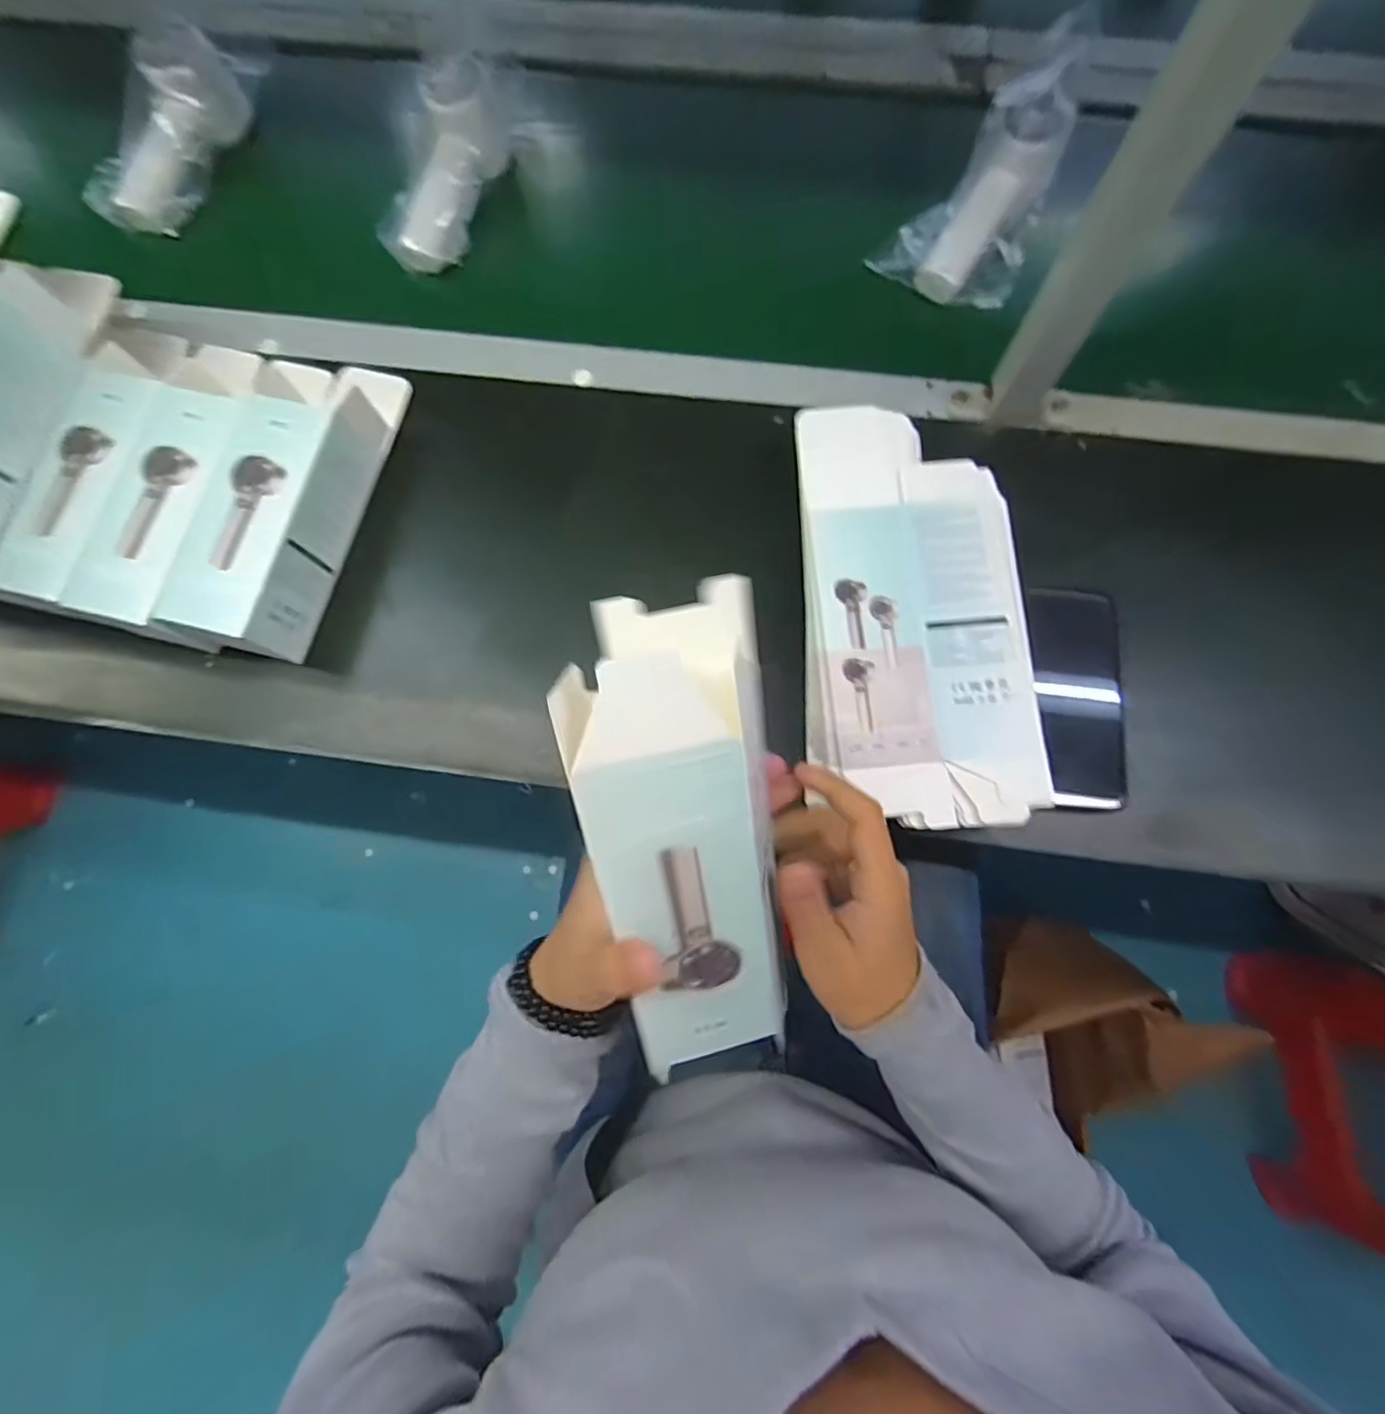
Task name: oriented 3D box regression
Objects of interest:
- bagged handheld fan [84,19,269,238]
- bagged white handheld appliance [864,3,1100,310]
[{"bbox_3d":[-0.447,-0.496,0.512,0.093,0.066,0.184,16,76,5],"label":"bagged handheld fan"},{"bbox_3d":[0.237,-0.419,0.466,0.105,0.042,0.214,30,102,8],"label":"bagged white handheld appliance"}]

